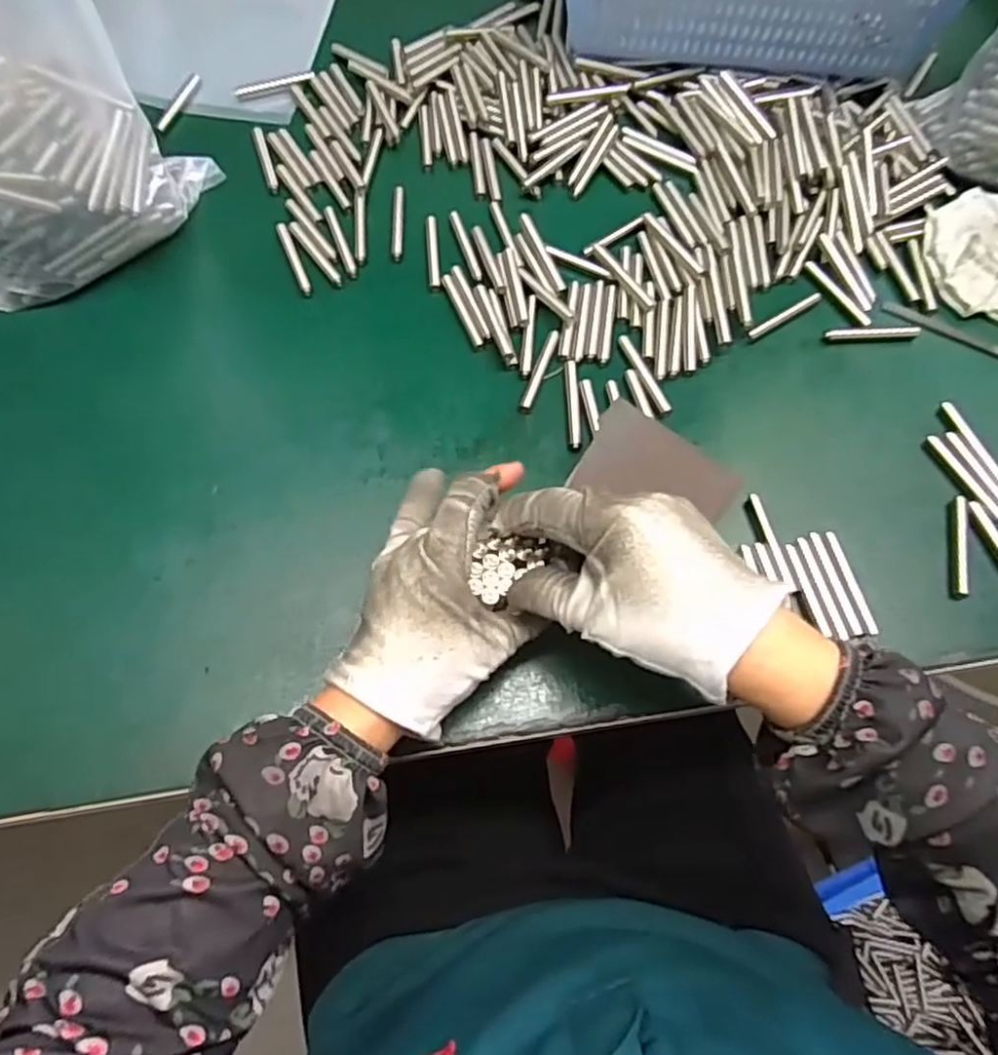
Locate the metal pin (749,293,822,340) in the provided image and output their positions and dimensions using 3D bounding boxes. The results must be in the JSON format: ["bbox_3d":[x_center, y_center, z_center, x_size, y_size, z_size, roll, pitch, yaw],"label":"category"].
[{"bbox_3d":[0.178,-0.132,0.431,0.057,0.005,0.006,-31,72,-12],"label":"metal pin"}]

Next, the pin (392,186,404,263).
[{"bbox_3d":[-0.067,-0.201,0.457,0.008,0.004,0.061,0,69,-1],"label":"pin"}]

